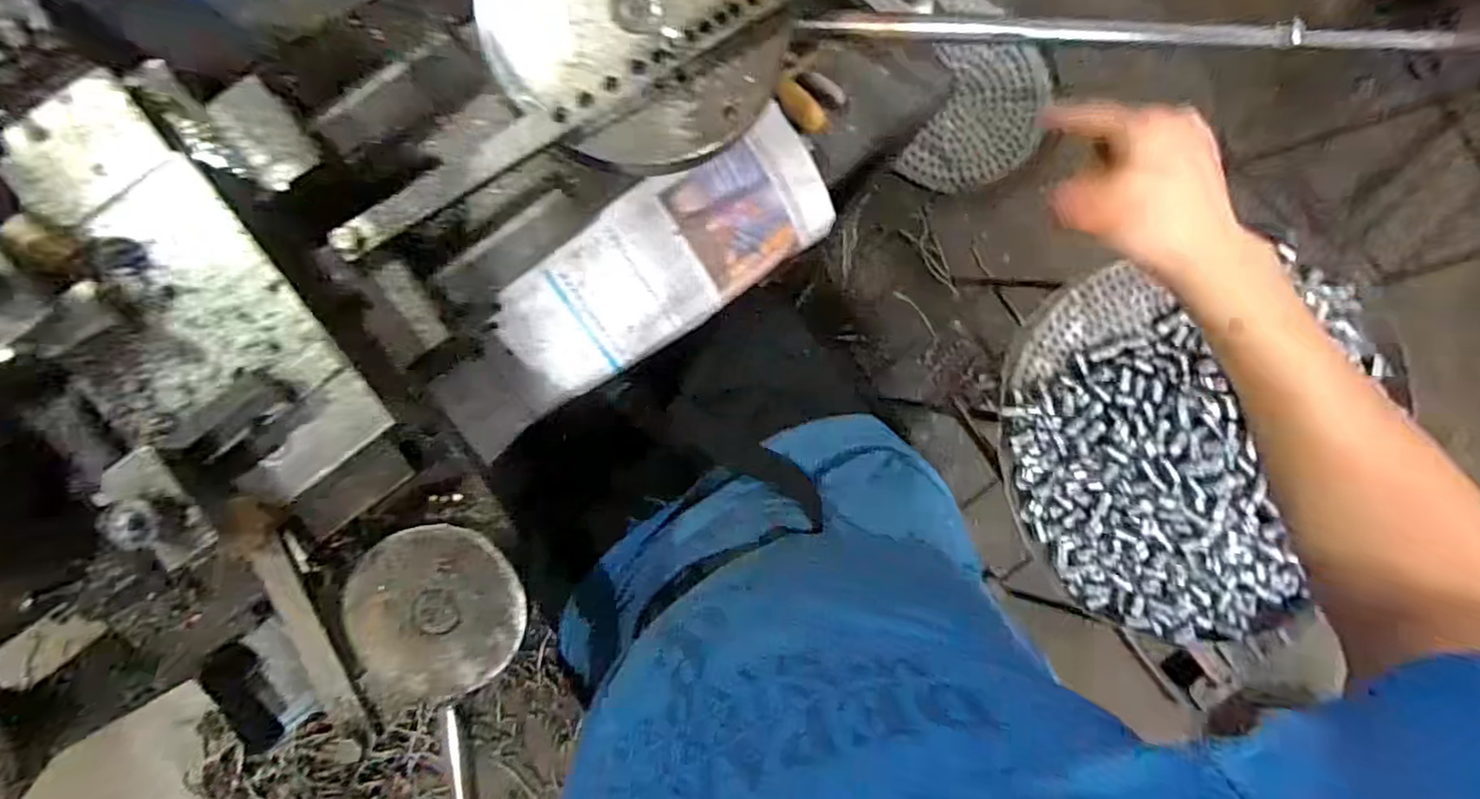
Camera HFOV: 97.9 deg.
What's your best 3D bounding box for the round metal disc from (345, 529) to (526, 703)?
[{"bbox_3d":[-0.175,0.123,0.370,0.096,0.015,0.097,0,89,-3],"label":"round metal disc"}]

